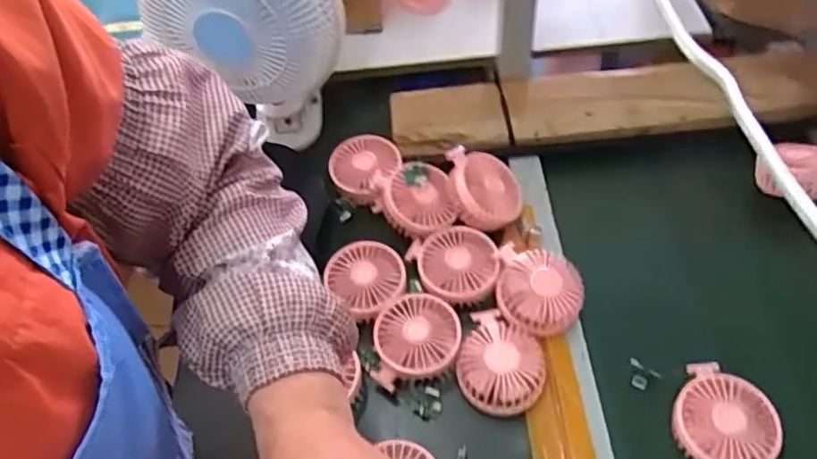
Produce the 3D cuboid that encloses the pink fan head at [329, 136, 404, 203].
[{"bbox_3d":[-0.055,-0.081,0.787,0.087,0.035,0.090,-3,54,3],"label":"pink fan head"}]

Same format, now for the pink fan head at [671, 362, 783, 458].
[{"bbox_3d":[0.294,0.178,0.593,0.087,0.030,0.092,-2,54,3],"label":"pink fan head"}]

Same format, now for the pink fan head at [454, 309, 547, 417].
[{"bbox_3d":[0.095,0.133,0.646,0.088,0.039,0.097,16,57,16],"label":"pink fan head"}]

